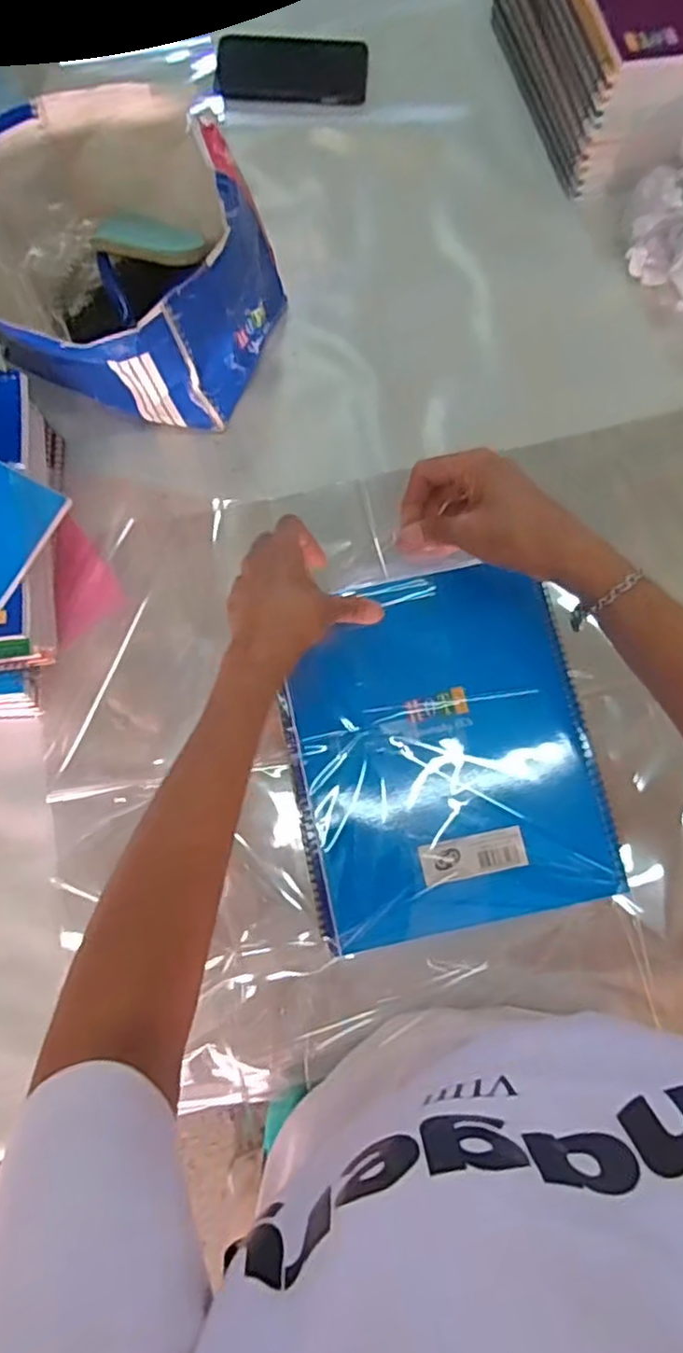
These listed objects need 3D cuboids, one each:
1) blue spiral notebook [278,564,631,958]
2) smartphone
[{"bbox_3d":[0.068,0.048,0.476,0.204,0.018,0.239,-12,75,-1],"label":"blue spiral notebook"},{"bbox_3d":[-0.049,-0.605,0.678,0.147,0.007,0.076,-1,83,-4],"label":"smartphone"}]

